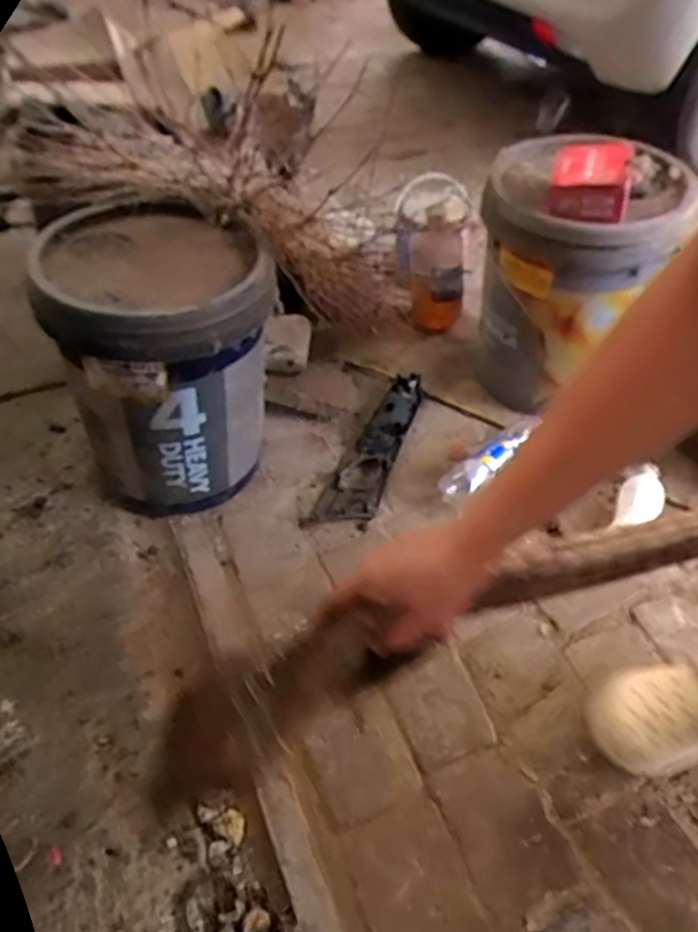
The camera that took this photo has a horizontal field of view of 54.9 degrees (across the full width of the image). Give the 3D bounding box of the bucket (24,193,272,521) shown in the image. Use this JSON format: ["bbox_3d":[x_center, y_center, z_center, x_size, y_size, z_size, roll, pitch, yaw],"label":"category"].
[{"bbox_3d":[-0.244,-0.143,0.941,0.264,0.368,0.261,-1,41,1],"label":"bucket"}]

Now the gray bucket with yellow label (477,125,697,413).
[{"bbox_3d":[0.359,-0.313,1.085,0.282,0.363,0.283,23,50,18],"label":"gray bucket with yellow label"}]

